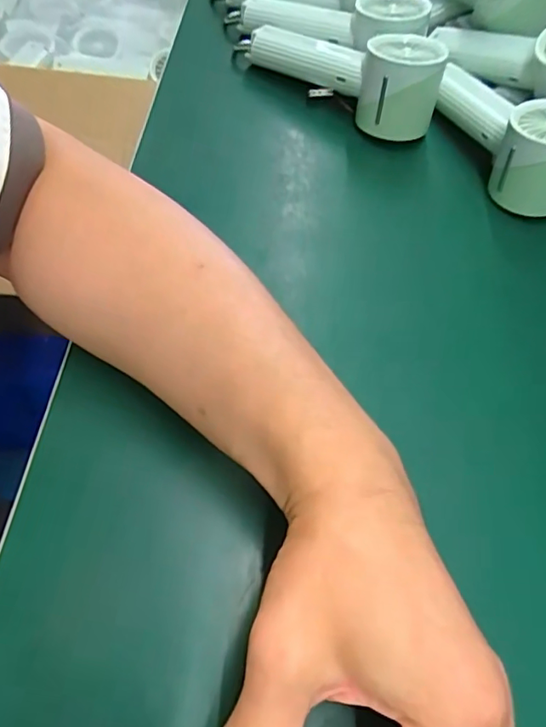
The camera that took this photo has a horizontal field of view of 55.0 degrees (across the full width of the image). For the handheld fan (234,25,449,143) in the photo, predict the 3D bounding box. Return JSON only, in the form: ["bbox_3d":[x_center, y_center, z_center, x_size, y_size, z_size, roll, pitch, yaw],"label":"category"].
[{"bbox_3d":[0.056,-0.254,0.441,0.071,0.063,0.188,-38,66,-23],"label":"handheld fan"}]

